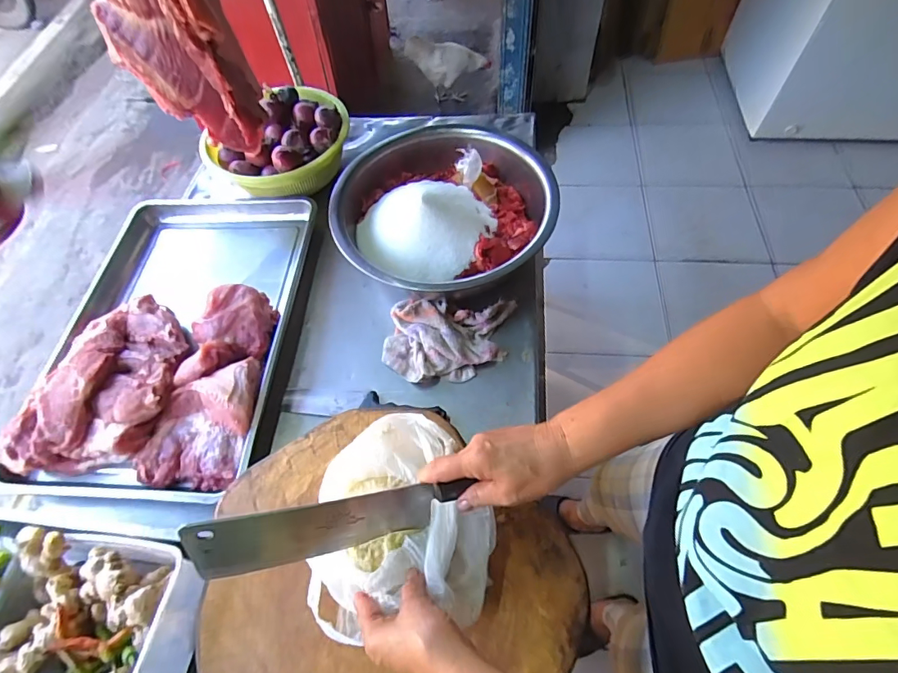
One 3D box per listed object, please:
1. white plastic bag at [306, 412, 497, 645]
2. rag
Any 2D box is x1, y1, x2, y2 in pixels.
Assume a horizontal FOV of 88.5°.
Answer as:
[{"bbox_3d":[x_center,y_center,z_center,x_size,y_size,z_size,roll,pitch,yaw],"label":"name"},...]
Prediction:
[{"bbox_3d":[-0.060,0.195,0.491,0.203,0.085,0.201,-9,58,-2],"label":"white plastic bag"},{"bbox_3d":[0.001,0.007,0.760,0.219,0.037,0.130,-2,58,2],"label":"rag"}]

